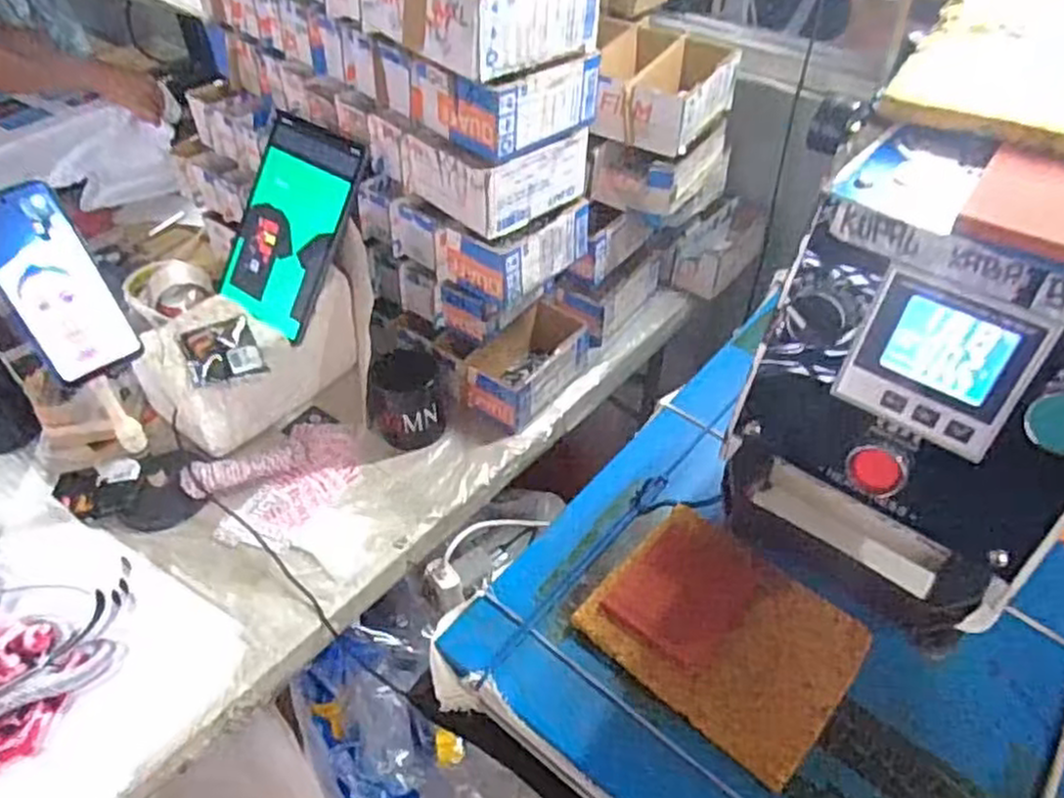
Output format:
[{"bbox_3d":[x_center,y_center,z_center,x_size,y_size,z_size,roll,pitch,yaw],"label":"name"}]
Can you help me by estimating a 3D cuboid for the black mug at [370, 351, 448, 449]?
[{"bbox_3d":[-0.152,0.001,0.911,0.092,0.099,0.079,-8,45,-6],"label":"black mug"}]

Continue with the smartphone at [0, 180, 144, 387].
[{"bbox_3d":[-0.412,-0.098,0.642,0.075,0.167,0.013,-36,29,-31],"label":"smartphone"}]

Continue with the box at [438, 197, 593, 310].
[{"bbox_3d":[-0.019,-0.187,0.871,0.099,0.077,0.156,31,53,28],"label":"box"}]

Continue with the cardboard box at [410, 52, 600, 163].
[{"bbox_3d":[-0.028,-0.327,0.789,0.159,0.076,0.128,-35,54,-29],"label":"cardboard box"}]

